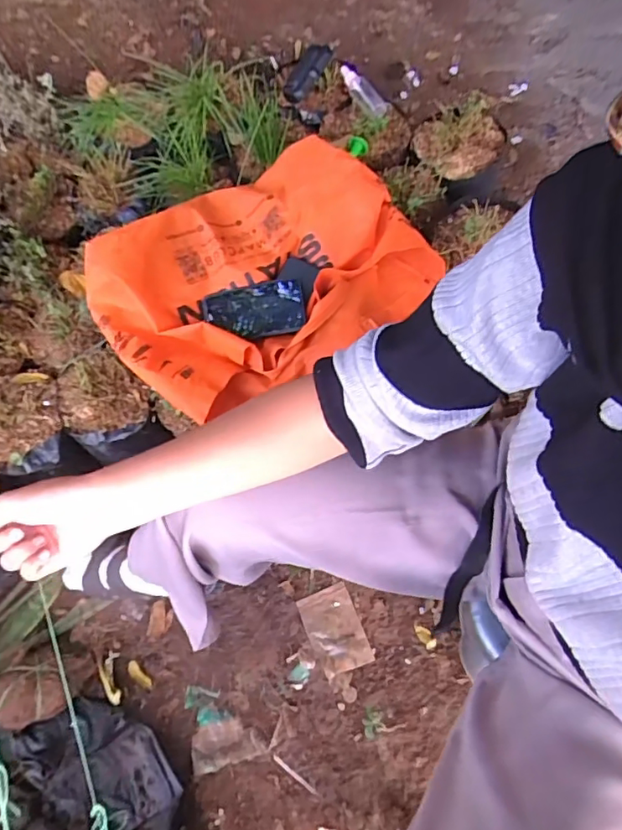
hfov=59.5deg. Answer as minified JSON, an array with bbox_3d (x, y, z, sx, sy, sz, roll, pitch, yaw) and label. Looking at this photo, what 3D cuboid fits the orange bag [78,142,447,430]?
[{"bbox_3d":[-0.073,-0.203,0.761,0.435,0.132,0.314,-29,63,-18],"label":"orange bag"}]

